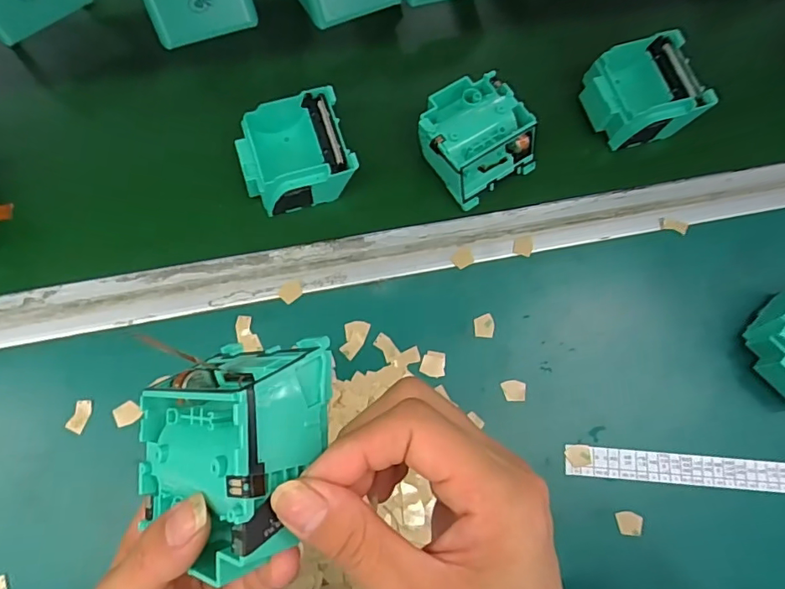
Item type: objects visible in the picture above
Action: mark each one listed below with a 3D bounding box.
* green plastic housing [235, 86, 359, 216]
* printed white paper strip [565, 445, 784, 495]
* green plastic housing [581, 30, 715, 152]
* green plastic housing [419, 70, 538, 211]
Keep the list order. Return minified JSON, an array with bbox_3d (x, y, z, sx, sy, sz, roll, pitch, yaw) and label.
[{"bbox_3d":[-0.072,-0.104,0.382,0.077,0.035,0.074,-19,77,-5],"label":"green plastic housing"},{"bbox_3d":[0.219,0.122,0.351,0.199,0.006,0.021,5,77,-2],"label":"printed white paper strip"},{"bbox_3d":[0.201,-0.162,0.414,0.083,0.034,0.075,-20,77,-5],"label":"green plastic housing"},{"bbox_3d":[0.062,-0.120,0.393,0.077,0.037,0.080,-33,78,-8],"label":"green plastic housing"}]

